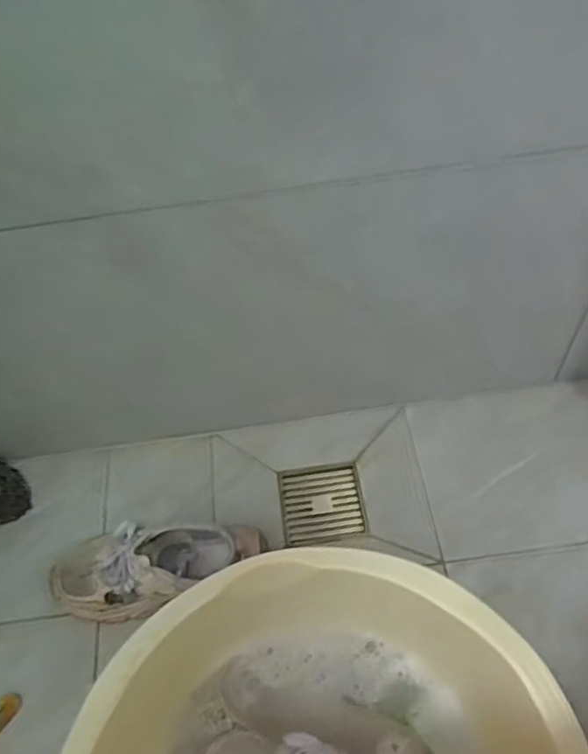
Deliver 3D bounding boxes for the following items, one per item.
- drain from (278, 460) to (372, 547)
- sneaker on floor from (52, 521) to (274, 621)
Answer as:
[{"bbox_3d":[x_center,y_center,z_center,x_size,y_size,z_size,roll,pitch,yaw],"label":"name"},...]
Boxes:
[{"bbox_3d":[0.036,0.159,0.784,0.100,0.014,0.102,-8,55,-1],"label":"drain"},{"bbox_3d":[-0.158,0.213,0.701,0.241,0.102,0.091,-7,55,-1],"label":"sneaker on floor"}]

